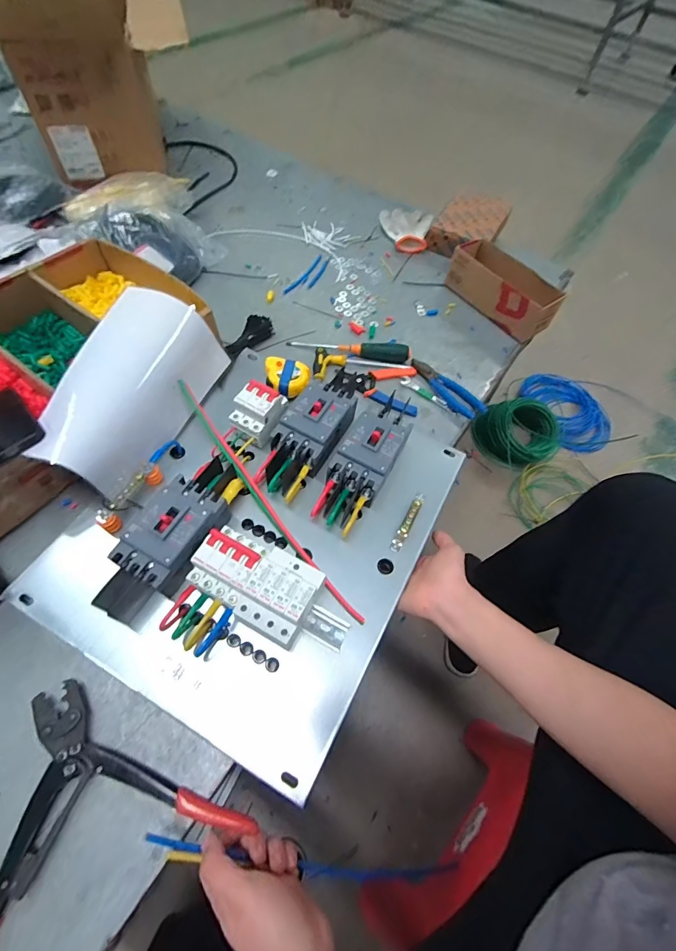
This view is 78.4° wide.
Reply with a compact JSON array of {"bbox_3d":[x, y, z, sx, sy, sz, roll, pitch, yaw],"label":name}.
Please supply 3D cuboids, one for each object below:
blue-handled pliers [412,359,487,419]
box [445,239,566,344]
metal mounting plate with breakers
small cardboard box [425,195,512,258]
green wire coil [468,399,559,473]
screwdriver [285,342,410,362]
[{"bbox_3d":[0.195,-0.161,0.739,0.052,0.019,0.157,-26,64,-19],"label":"blue-handled pliers"},{"bbox_3d":[0.334,-0.378,0.841,0.102,0.086,0.234,-27,64,-19],"label":"box"},{"bbox_3d":[-0.093,0.045,0.553,0.404,0.084,0.496,27,60,12],"label":"metal mounting plate with breakers"},{"bbox_3d":[0.315,-0.595,0.987,0.146,0.059,0.223,25,60,11],"label":"small cardboard box"},{"bbox_3d":[0.526,-0.131,1.186,0.213,0.122,0.197,1,54,-2],"label":"green wire coil"},{"bbox_3d":[0.022,-0.237,0.769,0.225,0.028,0.029,10,58,1],"label":"screwdriver"}]

